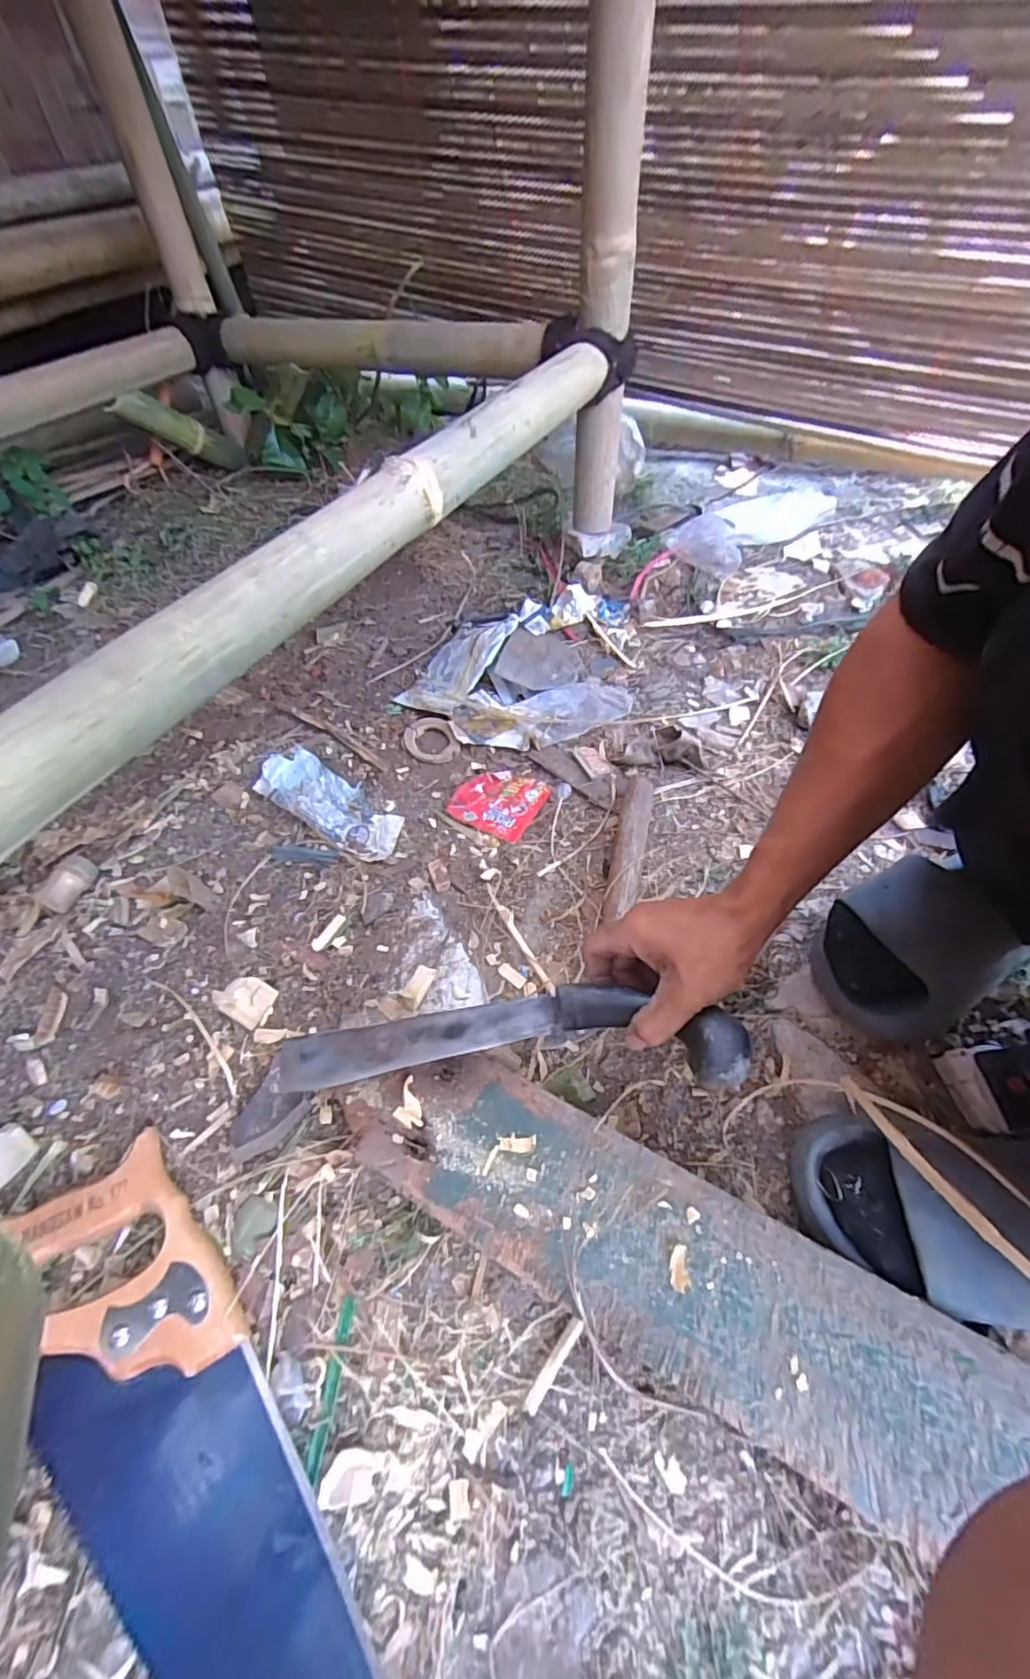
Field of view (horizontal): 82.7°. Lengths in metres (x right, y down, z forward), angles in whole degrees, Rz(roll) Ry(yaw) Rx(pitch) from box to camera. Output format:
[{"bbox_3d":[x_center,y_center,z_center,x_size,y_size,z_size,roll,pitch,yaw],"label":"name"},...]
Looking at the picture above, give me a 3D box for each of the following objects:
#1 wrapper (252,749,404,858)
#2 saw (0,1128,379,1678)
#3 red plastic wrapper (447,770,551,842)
[{"bbox_3d":[-0.219,-0.045,0.696,0.200,0.018,0.072,30,60,20],"label":"wrapper"},{"bbox_3d":[-0.165,0.422,0.319,0.122,0.031,0.516,-35,62,-22],"label":"saw"},{"bbox_3d":[-0.018,-0.051,0.715,0.095,0.015,0.098,25,59,17],"label":"red plastic wrapper"}]

